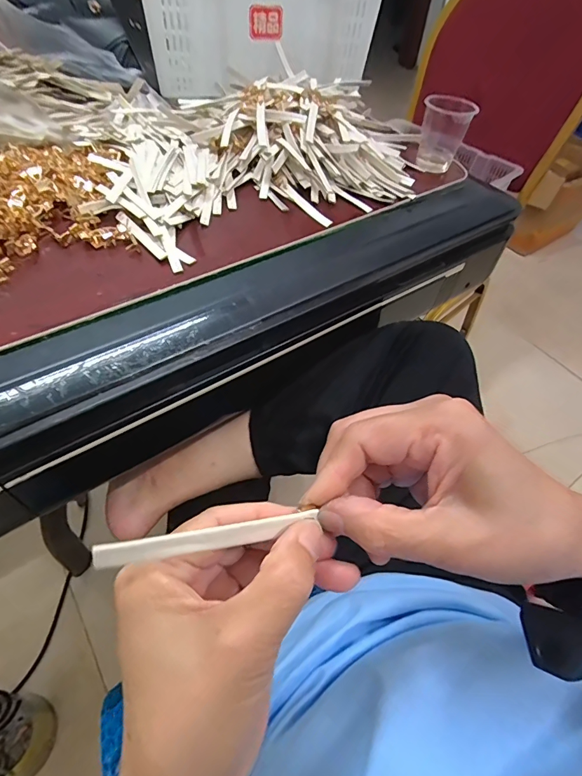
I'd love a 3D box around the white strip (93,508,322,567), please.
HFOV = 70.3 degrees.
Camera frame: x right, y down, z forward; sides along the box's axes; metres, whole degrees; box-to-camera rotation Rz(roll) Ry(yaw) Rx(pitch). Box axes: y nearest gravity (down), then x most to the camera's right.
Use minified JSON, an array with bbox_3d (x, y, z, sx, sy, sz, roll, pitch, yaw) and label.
[{"bbox_3d":[-0.032,0.063,0.175,0.092,0.006,0.008,-3,51,-22],"label":"white strip"}]

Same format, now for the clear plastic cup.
[{"bbox_3d":[0.208,-0.346,0.566,0.063,0.081,0.062,2,52,-2],"label":"clear plastic cup"}]

